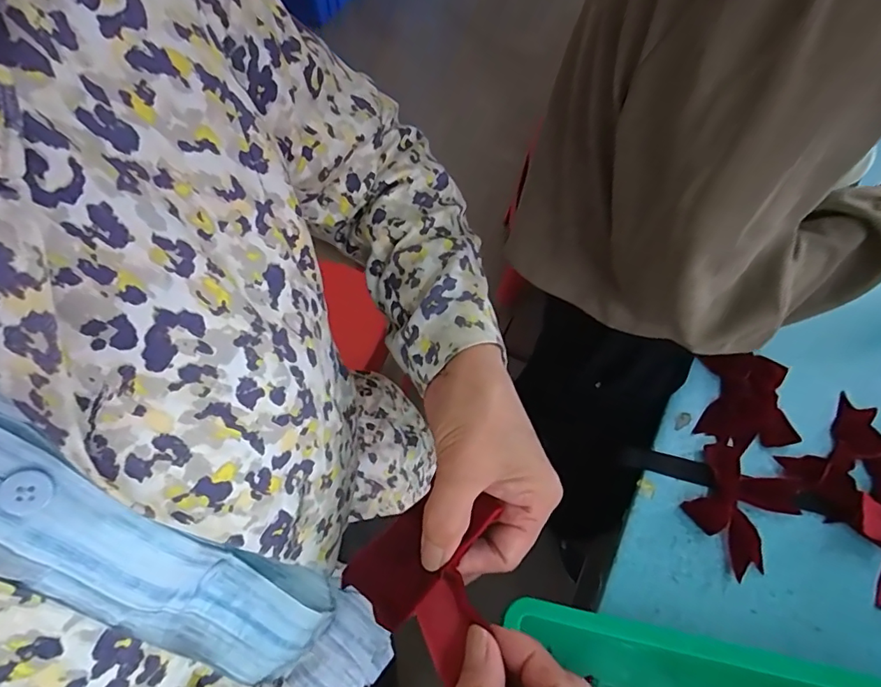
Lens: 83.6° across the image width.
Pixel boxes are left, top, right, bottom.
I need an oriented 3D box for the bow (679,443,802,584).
[{"bbox_3d":[0.328,0.182,0.545,0.100,0.018,0.118,34,69,15],"label":"bow"}]

